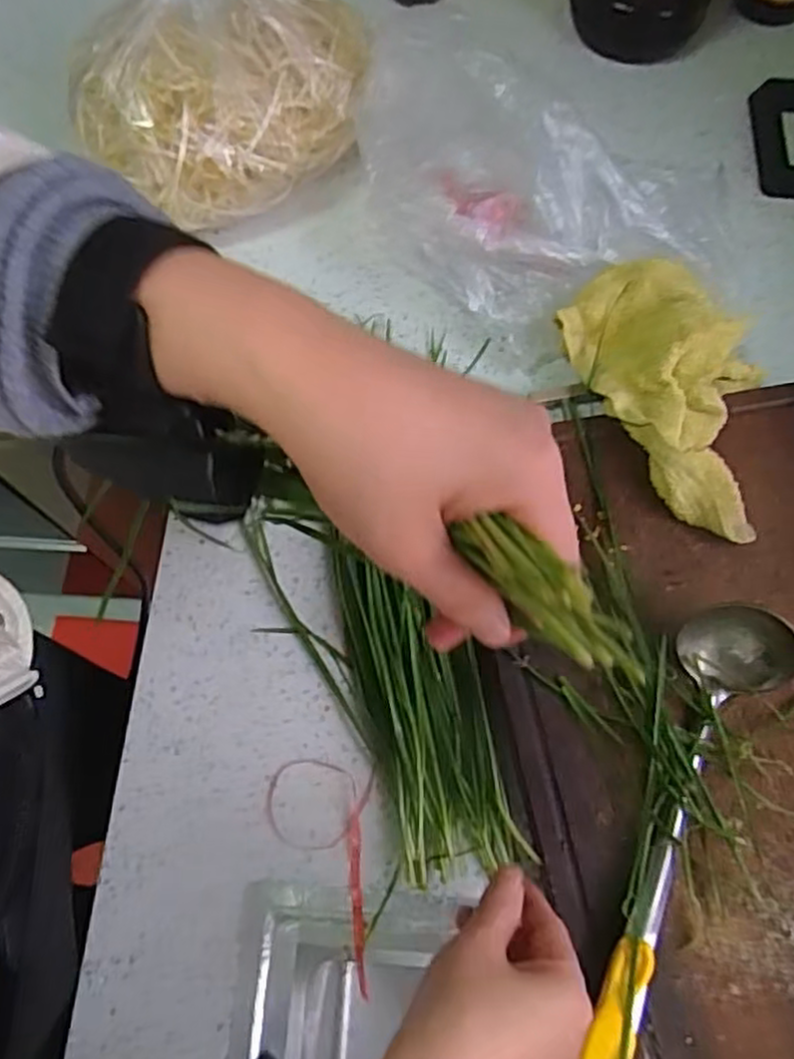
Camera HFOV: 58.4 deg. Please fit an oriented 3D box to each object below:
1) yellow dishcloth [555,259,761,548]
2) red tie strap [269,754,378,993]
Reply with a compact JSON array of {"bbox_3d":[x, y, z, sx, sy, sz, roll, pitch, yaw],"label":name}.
[{"bbox_3d":[0.200,-0.097,0.482,0.112,0.038,0.208,-22,72,-9],"label":"yellow dishcloth"},{"bbox_3d":[-0.046,0.197,0.408,0.063,0.004,0.121,2,69,0],"label":"red tie strap"}]

